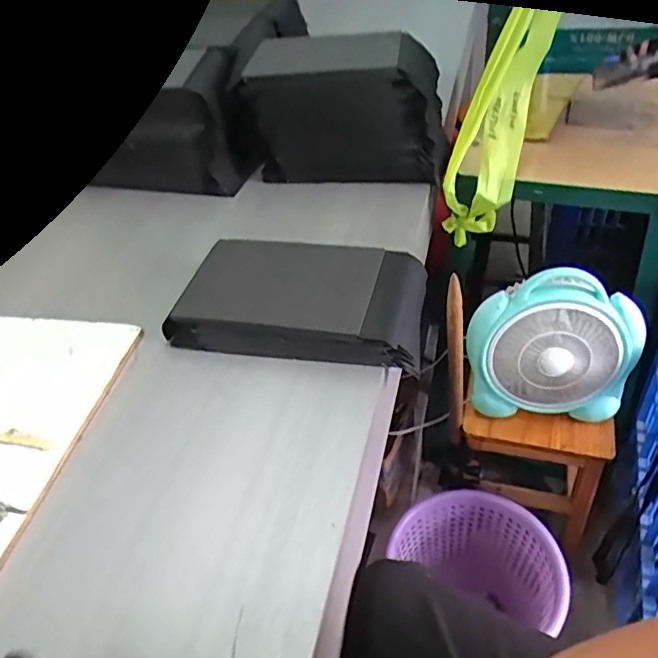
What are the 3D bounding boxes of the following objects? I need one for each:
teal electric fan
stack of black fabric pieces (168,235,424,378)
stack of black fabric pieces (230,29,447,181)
[{"bbox_3d":[0.328,0.020,0.870,0.237,0.215,0.101,2,43,10],"label":"teal electric fan"},{"bbox_3d":[-0.035,-0.036,0.687,0.284,0.072,0.157,5,43,11],"label":"stack of black fabric pieces"},{"bbox_3d":[0.027,-0.335,0.900,0.281,0.169,0.154,4,43,10],"label":"stack of black fabric pieces"}]

